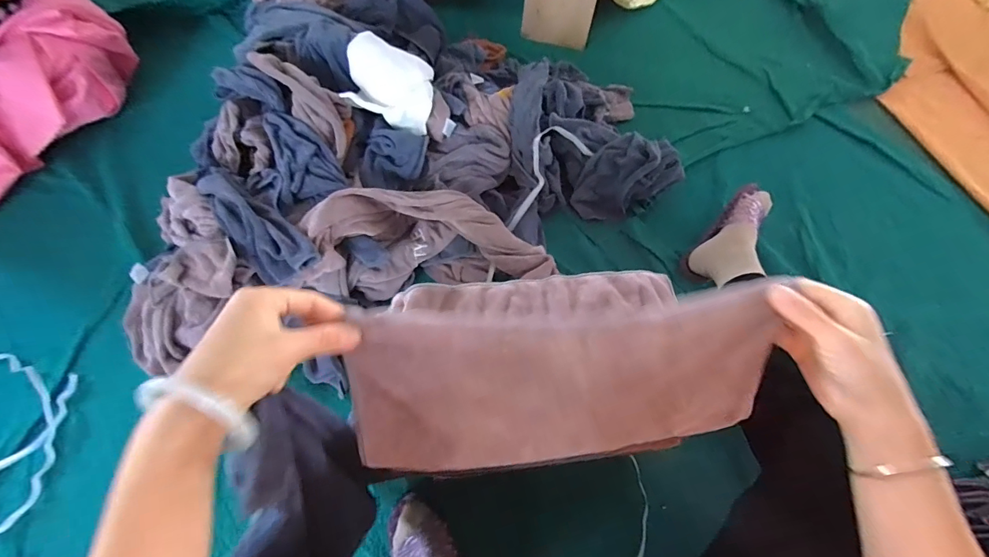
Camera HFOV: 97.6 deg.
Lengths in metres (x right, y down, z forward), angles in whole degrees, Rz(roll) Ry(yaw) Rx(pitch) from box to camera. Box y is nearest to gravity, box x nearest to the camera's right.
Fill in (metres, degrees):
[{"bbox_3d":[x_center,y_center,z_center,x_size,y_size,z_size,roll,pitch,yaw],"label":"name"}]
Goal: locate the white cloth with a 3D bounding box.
[{"bbox_3d":[-0.181,-0.339,0.763,0.142,0.102,0.118,6,64,-1],"label":"white cloth"}]

